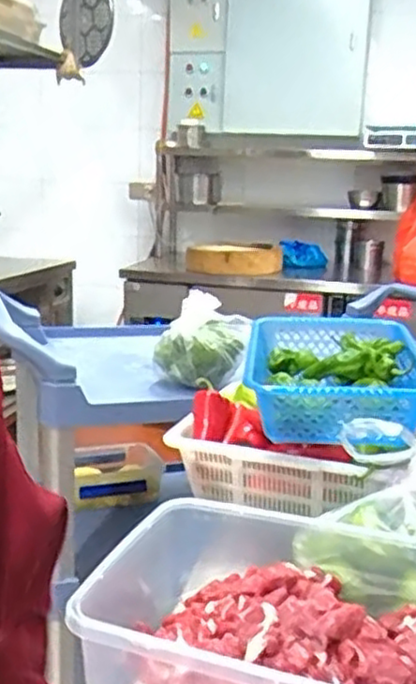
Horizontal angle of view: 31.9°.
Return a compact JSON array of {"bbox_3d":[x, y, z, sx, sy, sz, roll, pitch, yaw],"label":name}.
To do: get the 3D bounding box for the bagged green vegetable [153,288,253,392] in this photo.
[{"bbox_3d":[-0.009,-0.001,1.221,0.158,0.127,0.103,2,13,-2],"label":"bagged green vegetable"}]

